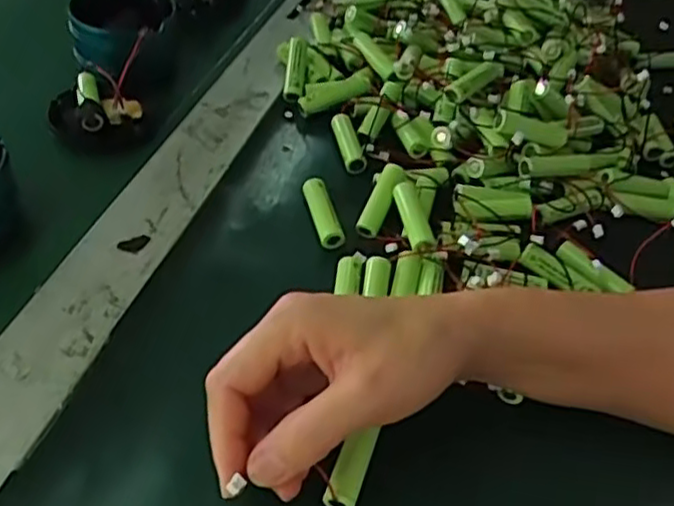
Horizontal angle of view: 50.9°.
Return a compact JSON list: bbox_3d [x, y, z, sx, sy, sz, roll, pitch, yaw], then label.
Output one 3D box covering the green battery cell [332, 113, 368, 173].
[{"bbox_3d":[0.008,-0.076,0.485,0.012,0.017,0.056,-6,47,-12],"label":"green battery cell"}]

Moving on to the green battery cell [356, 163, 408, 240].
[{"bbox_3d":[0.026,-0.032,0.439,0.017,0.017,0.050,21,72,12],"label":"green battery cell"}]

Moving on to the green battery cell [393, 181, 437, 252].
[{"bbox_3d":[0.046,-0.021,0.418,0.014,0.014,0.051,-4,47,-13],"label":"green battery cell"}]

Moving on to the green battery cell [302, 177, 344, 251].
[{"bbox_3d":[-0.010,-0.026,0.433,0.012,0.014,0.054,-8,48,-16],"label":"green battery cell"}]

